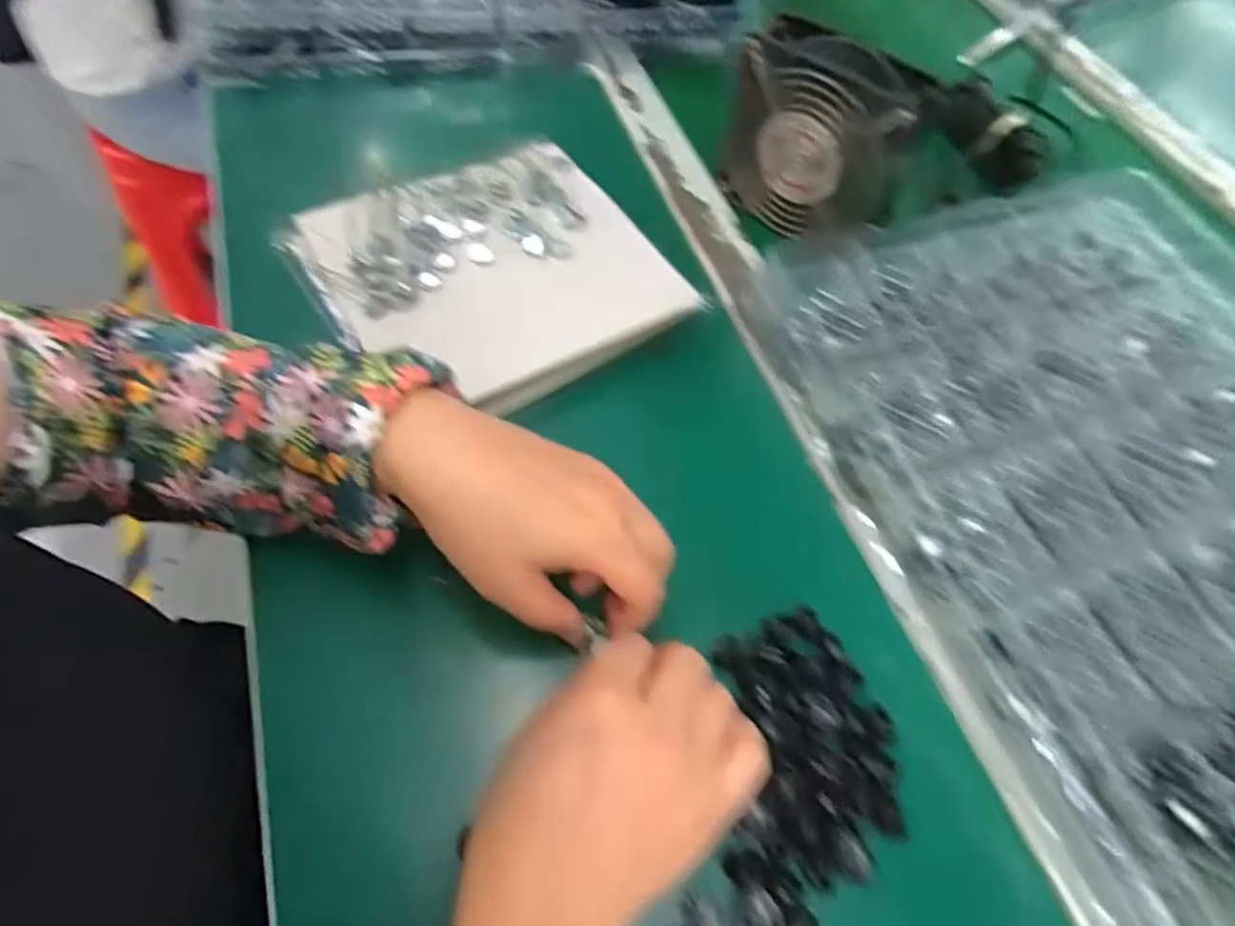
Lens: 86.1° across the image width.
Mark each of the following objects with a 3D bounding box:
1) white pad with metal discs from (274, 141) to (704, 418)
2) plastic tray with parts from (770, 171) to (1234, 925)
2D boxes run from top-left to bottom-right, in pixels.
[{"bbox_3d":[-0.078,-0.121,0.407,0.192,0.020,0.188,-30,65,-20],"label":"white pad with metal discs"},{"bbox_3d":[0.297,0.032,0.343,0.319,0.052,0.439,-15,61,-13],"label":"plastic tray with parts"}]

